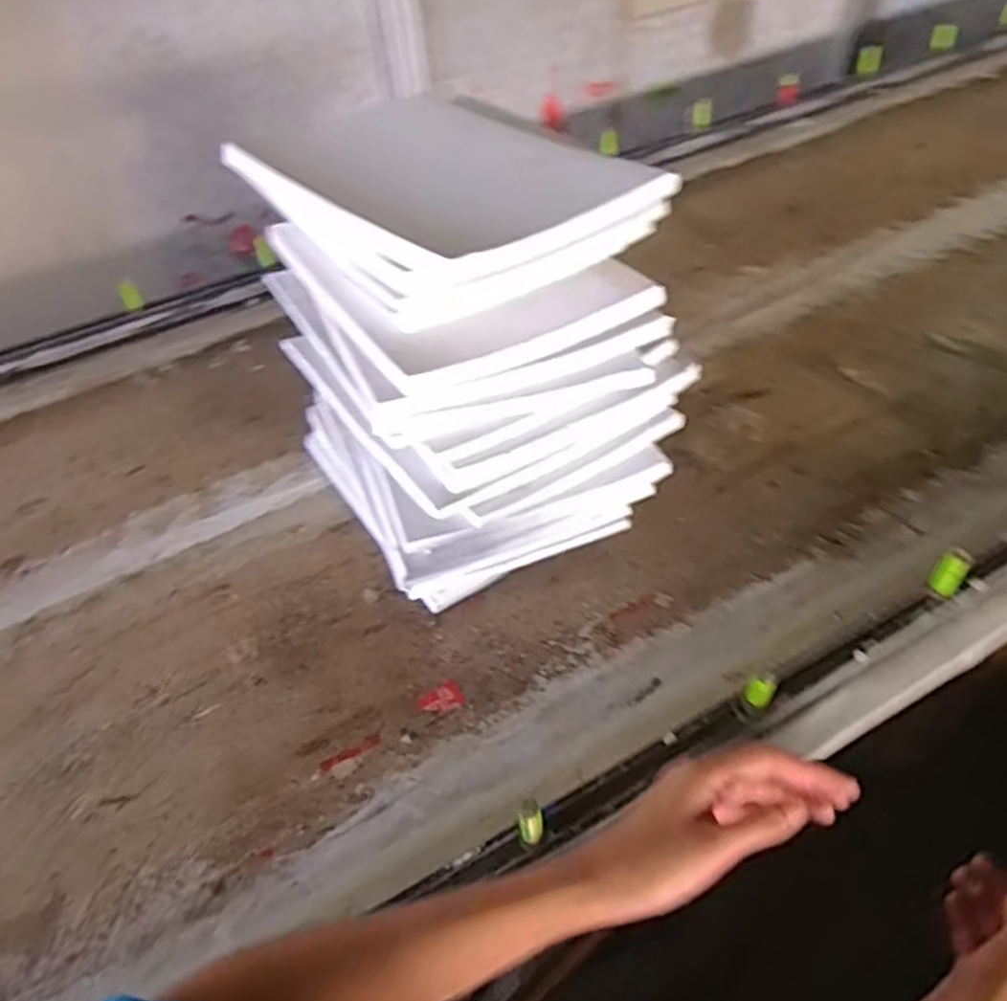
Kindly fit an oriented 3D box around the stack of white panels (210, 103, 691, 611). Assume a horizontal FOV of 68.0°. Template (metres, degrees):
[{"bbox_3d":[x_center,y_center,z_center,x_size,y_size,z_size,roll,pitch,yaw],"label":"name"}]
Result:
[{"bbox_3d":[-0.021,-0.110,0.637,0.254,0.309,0.285,-25,51,-15],"label":"stack of white panels"}]

